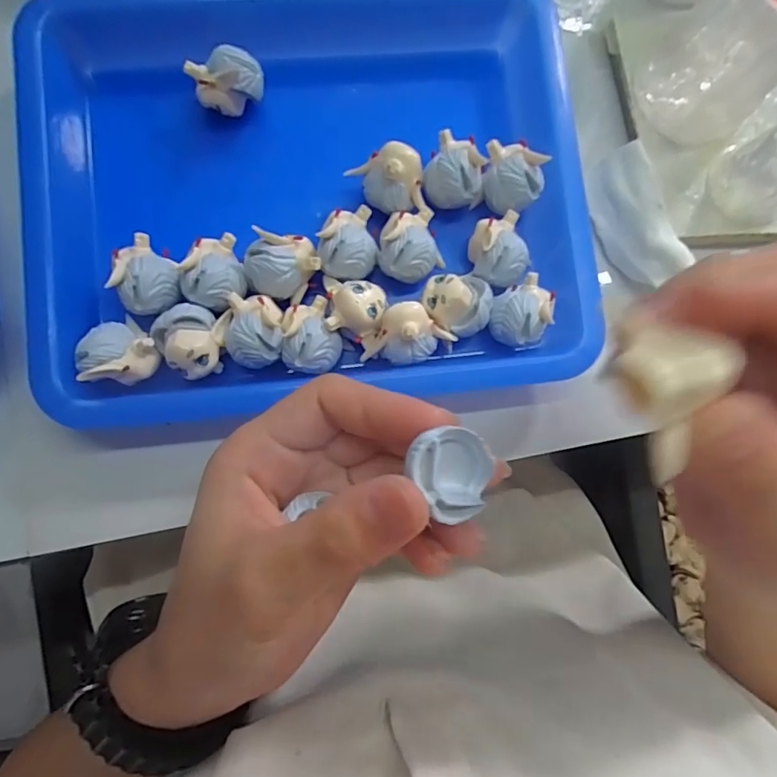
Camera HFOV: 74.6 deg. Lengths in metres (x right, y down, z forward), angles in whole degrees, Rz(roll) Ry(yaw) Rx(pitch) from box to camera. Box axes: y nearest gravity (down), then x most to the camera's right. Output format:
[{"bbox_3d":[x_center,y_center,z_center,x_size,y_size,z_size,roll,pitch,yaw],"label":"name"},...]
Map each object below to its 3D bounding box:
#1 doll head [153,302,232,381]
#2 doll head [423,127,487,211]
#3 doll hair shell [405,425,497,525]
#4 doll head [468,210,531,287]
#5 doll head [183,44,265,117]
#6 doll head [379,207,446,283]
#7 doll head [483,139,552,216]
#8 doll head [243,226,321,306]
[{"bbox_3d":[-0.077,-0.019,0.199,0.024,0.017,0.027,15,84,-2],"label":"doll head"},{"bbox_3d":[0.029,-0.089,0.216,0.026,0.024,0.026,0,85,-3],"label":"doll head"},{"bbox_3d":[0.016,0.022,0.133,0.021,0.012,0.023,0,85,-3],"label":"doll hair shell"},{"bbox_3d":[0.045,-0.056,0.214,0.022,0.023,0.027,-17,86,-5],"label":"doll head"},{"bbox_3d":[-0.067,-0.128,0.213,0.028,0.023,0.021,-22,86,-5],"label":"doll head"},{"bbox_3d":[0.009,-0.057,0.210,0.027,0.019,0.025,0,85,-3],"label":"doll head"},{"bbox_3d":[0.052,-0.086,0.218,0.024,0.023,0.029,13,84,-2],"label":"doll head"},{"bbox_3d":[-0.043,-0.048,0.204,0.029,0.020,0.023,1,85,-3],"label":"doll head"}]

